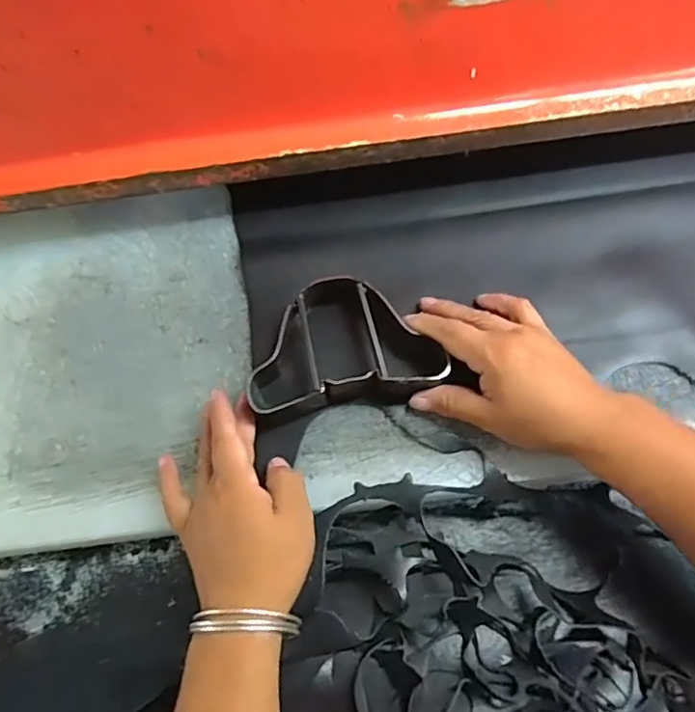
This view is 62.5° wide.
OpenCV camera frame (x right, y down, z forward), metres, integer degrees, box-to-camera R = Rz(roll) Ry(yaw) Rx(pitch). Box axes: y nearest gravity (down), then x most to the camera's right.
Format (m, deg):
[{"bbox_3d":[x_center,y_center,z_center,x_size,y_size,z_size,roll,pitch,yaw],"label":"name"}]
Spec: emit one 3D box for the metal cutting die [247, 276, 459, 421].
[{"bbox_3d":[-0.004,-0.013,0.426,0.138,0.035,0.105,-11,69,-2],"label":"metal cutting die"}]

